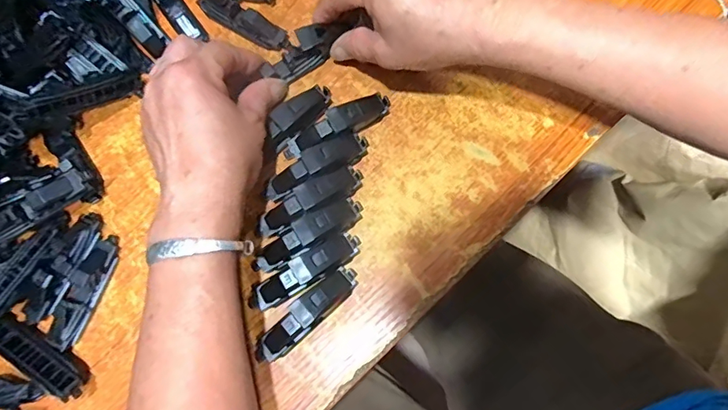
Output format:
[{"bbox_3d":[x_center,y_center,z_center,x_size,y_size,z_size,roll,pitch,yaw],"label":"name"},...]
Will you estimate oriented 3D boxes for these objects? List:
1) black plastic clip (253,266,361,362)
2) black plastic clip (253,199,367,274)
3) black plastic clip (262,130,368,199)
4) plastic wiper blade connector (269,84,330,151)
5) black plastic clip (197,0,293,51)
[{"bbox_3d":[-0.038,0.071,0.322,0.081,0.021,0.019,-41,78,-7],"label":"black plastic clip"},{"bbox_3d":[-0.039,0.020,0.334,0.082,0.021,0.021,-29,77,-5],"label":"black plastic clip"},{"bbox_3d":[-0.034,-0.028,0.343,0.079,0.021,0.020,-27,77,-4],"label":"black plastic clip"},{"bbox_3d":[-0.046,-0.066,0.355,0.054,0.021,0.018,-39,78,-7],"label":"plastic wiper blade connector"},{"bbox_3d":[-0.093,-0.141,0.379,0.083,0.014,0.019,32,80,9],"label":"black plastic clip"}]

